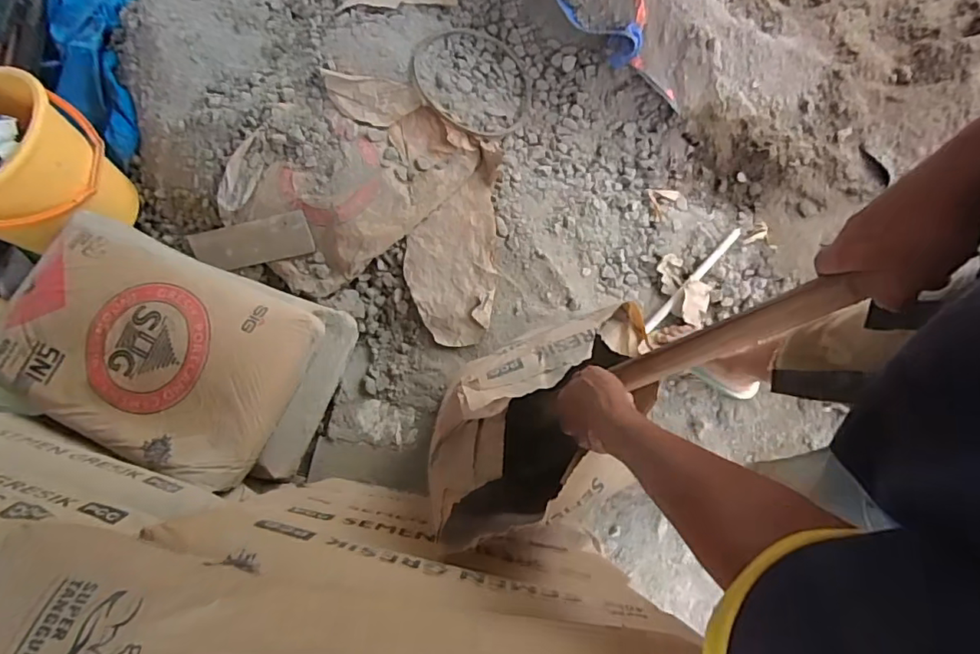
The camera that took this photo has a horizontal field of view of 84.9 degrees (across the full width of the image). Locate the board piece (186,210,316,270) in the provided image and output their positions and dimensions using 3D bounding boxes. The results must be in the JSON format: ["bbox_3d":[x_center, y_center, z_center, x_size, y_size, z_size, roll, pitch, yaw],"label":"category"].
[{"bbox_3d":[-0.571,-0.200,1.276,0.334,0.007,0.098,-8,102,18],"label":"board piece"}]

